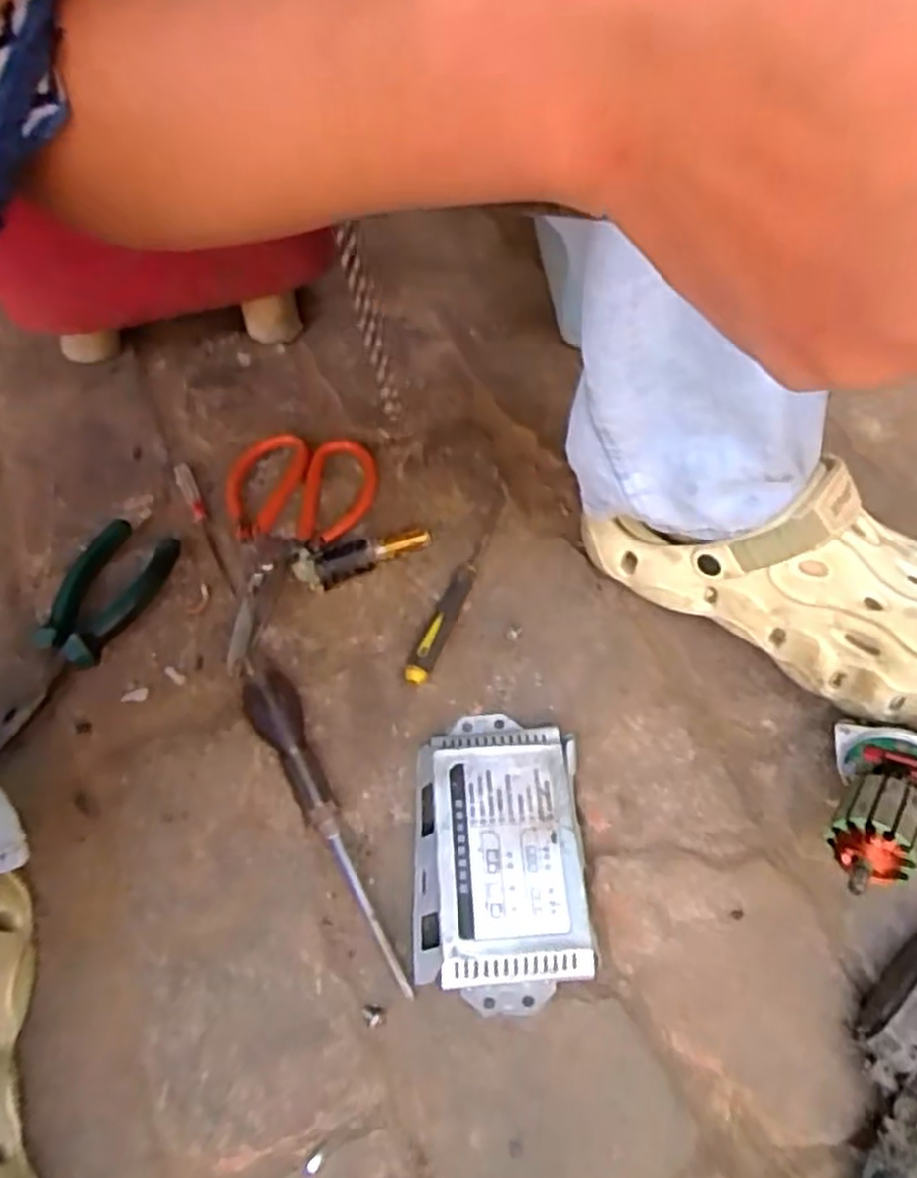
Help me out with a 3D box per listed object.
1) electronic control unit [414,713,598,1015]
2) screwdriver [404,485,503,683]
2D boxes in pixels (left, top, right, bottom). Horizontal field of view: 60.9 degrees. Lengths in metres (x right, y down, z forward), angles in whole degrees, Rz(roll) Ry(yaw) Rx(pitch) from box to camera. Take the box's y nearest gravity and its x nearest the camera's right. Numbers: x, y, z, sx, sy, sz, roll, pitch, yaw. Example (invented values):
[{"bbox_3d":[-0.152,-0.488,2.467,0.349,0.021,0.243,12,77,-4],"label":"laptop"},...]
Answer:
[{"bbox_3d":[0.021,0.144,0.435,0.093,0.019,0.158,-1,56,1],"label":"electronic control unit"},{"bbox_3d":[0.002,-0.006,0.533,0.019,0.017,0.166,20,59,14],"label":"screwdriver"}]

